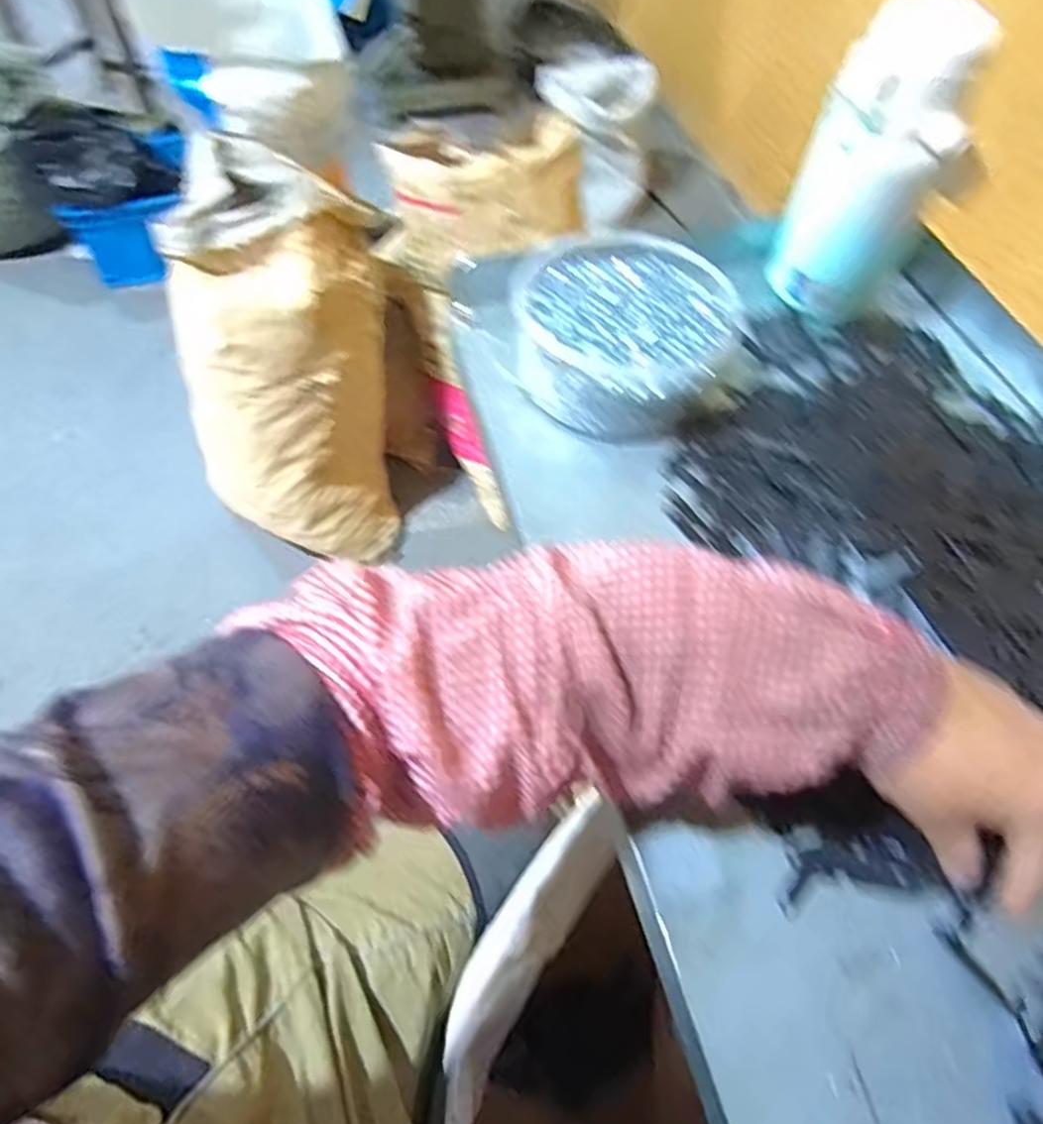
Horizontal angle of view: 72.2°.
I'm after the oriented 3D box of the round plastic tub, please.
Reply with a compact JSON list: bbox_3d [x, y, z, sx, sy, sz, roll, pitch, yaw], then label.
[{"bbox_3d":[0.074,-0.168,0.518,0.147,0.059,0.162,25,59,14],"label":"round plastic tub"}]

